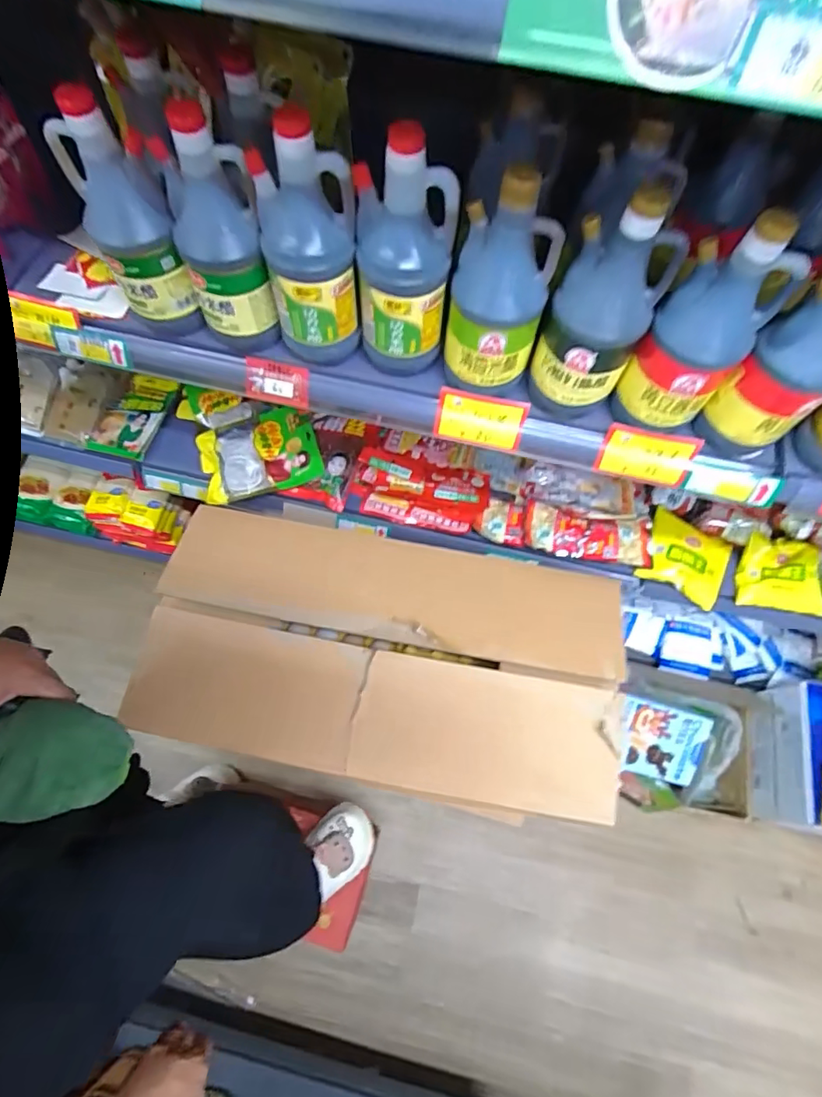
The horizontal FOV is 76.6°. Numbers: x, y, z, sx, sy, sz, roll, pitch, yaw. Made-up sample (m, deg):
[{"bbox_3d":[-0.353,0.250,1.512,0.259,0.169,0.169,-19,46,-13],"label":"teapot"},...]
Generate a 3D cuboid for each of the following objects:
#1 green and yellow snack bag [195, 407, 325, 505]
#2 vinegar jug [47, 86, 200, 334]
[{"bbox_3d":[-0.267,-0.164,0.911,0.206,0.039,0.147,-13,68,-7],"label":"green and yellow snack bag"},{"bbox_3d":[-0.273,-0.309,0.508,0.073,0.200,0.094,-31,71,-13],"label":"vinegar jug"}]

